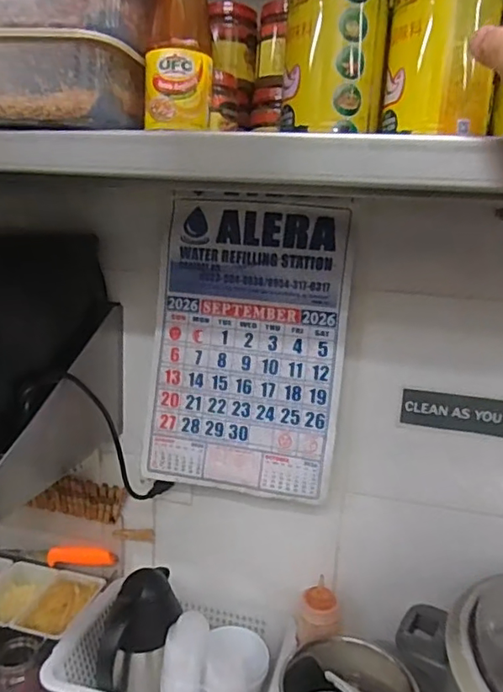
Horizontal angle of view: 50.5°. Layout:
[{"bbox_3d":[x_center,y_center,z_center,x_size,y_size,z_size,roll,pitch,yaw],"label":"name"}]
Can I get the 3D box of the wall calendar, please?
[{"bbox_3d":[-0.007,-0.001,0.753,0.261,0.411,0.013,6,4,15],"label":"wall calendar"}]

